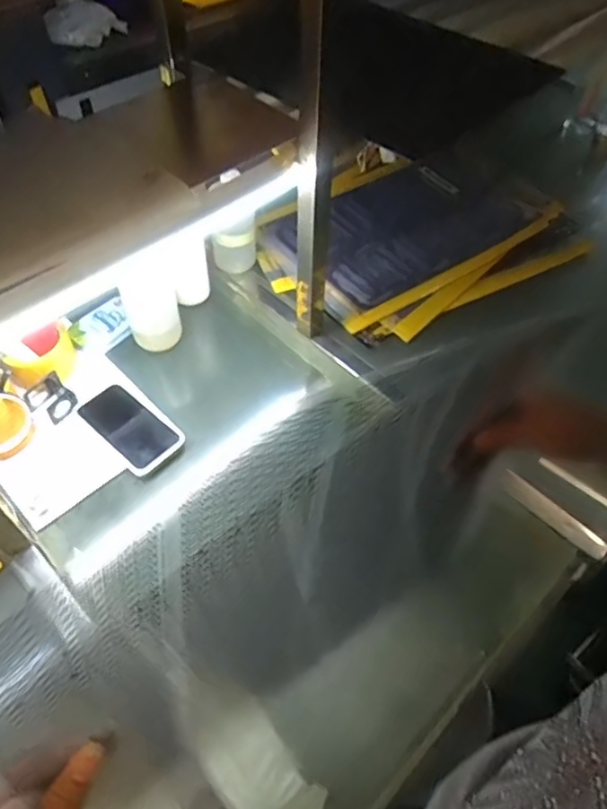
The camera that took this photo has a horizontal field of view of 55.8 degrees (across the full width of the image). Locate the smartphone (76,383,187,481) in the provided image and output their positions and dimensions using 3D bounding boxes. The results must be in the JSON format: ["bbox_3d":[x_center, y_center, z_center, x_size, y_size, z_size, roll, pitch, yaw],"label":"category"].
[{"bbox_3d":[-0.233,0.027,0.776,0.147,0.016,0.079,40,70,23],"label":"smartphone"}]

